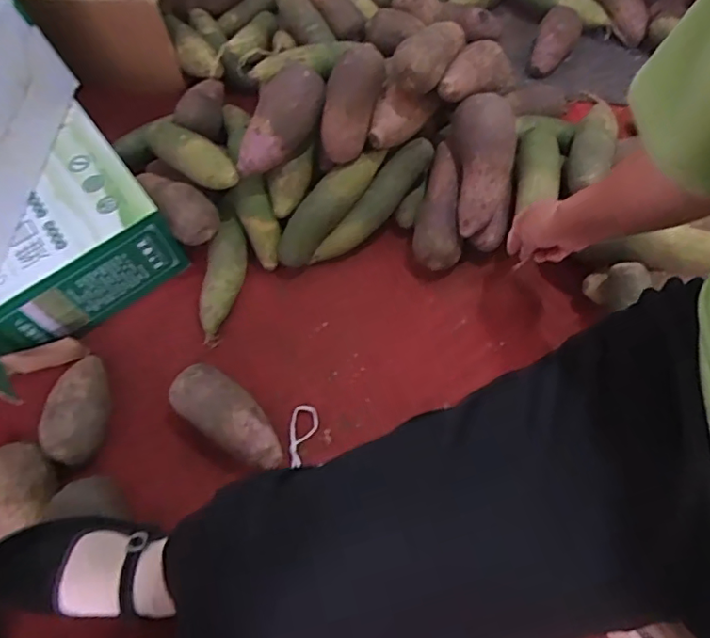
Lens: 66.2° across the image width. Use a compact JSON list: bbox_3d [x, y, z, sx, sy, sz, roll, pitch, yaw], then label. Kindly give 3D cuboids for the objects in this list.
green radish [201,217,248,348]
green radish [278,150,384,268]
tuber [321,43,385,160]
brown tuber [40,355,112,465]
[{"bbox_3d":[-0.182,-0.058,0.757,0.053,0.042,0.180,0,63,4],"label":"green radish"},{"bbox_3d":[-0.038,-0.161,0.760,0.045,0.045,0.201,41,93,19],"label":"green radish"},{"bbox_3d":[-0.009,-0.286,0.726,0.068,0.144,0.055,7,20,-22],"label":"tuber"},{"bbox_3d":[-0.340,0.106,0.674,0.070,0.061,0.139,-3,63,2],"label":"brown tuber"}]

